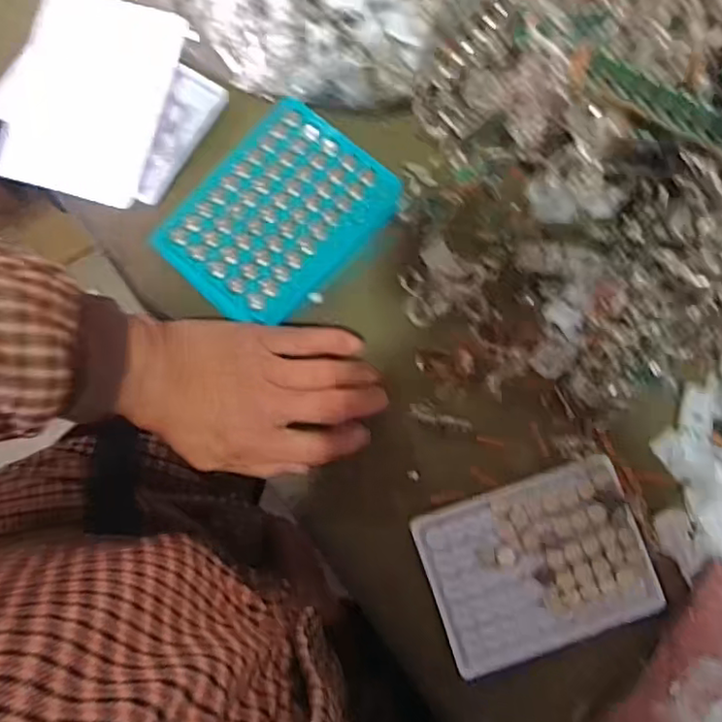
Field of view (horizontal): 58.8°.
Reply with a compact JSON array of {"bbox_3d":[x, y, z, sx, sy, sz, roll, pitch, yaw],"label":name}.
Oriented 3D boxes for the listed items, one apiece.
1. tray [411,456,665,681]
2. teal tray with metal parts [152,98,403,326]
[{"bbox_3d":[0.107,0.122,0.383,0.128,0.007,0.094,-19,81,-3],"label":"tray"},{"bbox_3d":[-0.052,-0.091,0.410,0.099,0.029,0.131,41,83,7],"label":"teal tray with metal parts"}]

